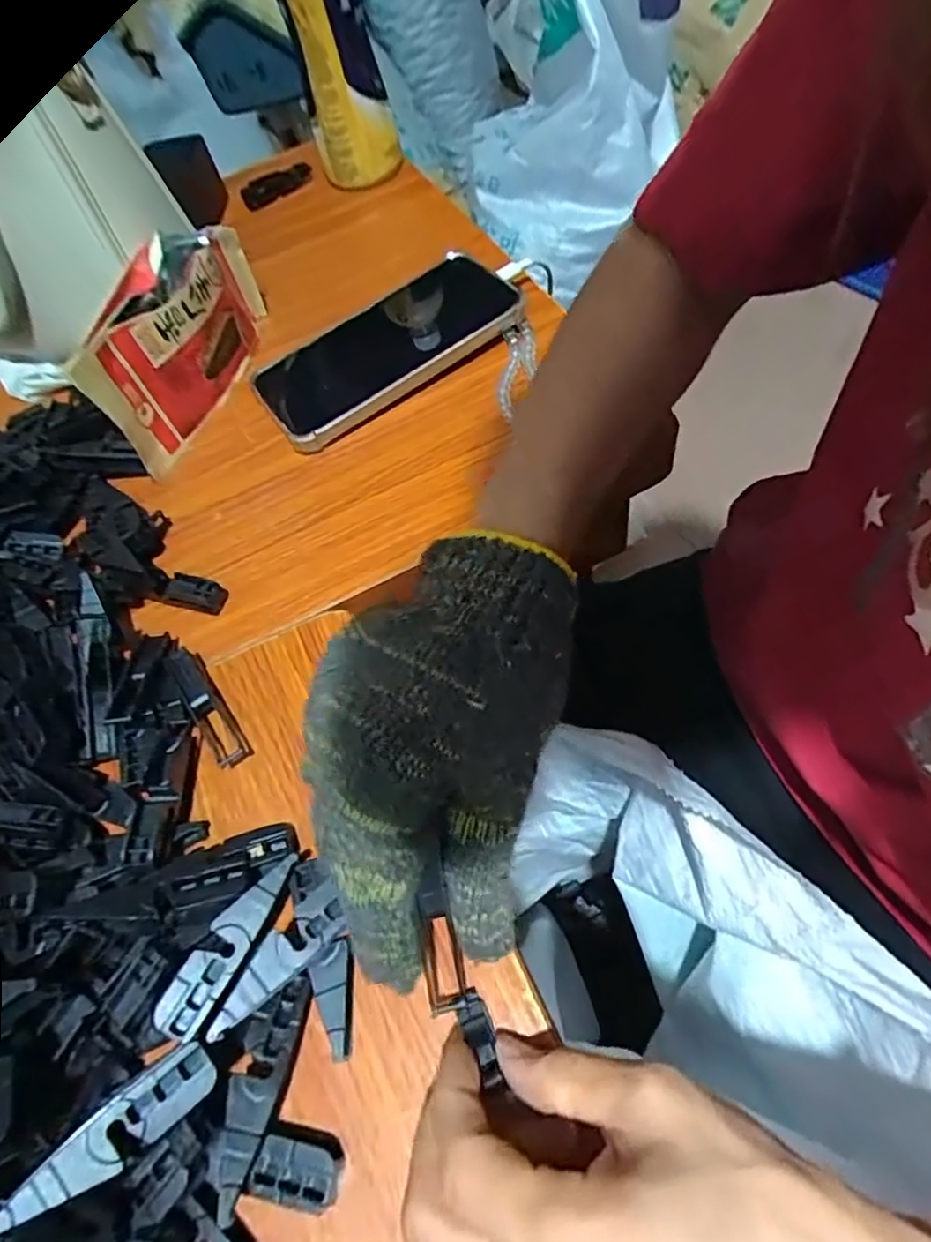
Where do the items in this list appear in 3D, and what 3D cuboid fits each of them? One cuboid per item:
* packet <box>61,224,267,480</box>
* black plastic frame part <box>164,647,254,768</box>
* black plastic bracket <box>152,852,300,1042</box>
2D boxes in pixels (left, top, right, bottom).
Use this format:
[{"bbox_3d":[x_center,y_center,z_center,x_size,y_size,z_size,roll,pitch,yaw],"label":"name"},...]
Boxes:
[{"bbox_3d":[-0.178,-0.181,0.416,0.044,0.083,0.165,-2,58,8],"label":"packet"},{"bbox_3d":[-0.120,0.038,0.303,0.014,0.014,0.064,-34,59,-11],"label":"black plastic frame part"},{"bbox_3d":[-0.084,0.111,0.233,0.017,0.005,0.064,16,63,19],"label":"black plastic bracket"}]

